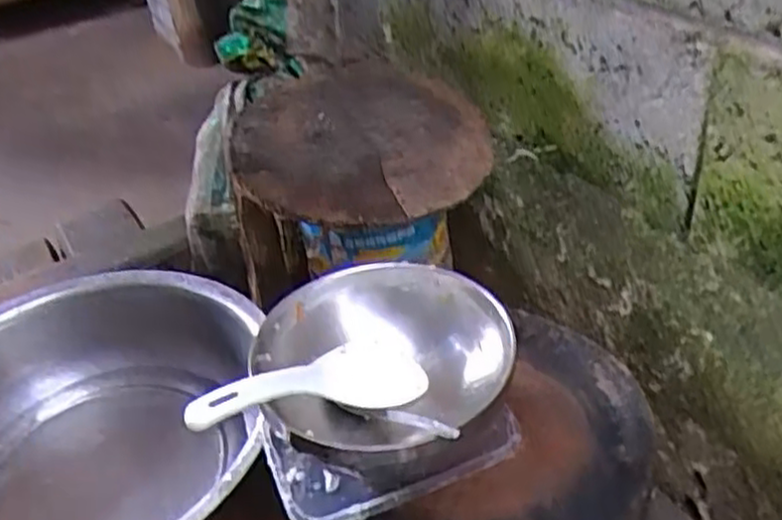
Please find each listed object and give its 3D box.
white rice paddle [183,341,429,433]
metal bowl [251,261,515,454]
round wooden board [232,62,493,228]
[{"bbox_3d":[-0.054,0.080,0.501,0.173,0.036,0.061,-1,25,-45],"label":"white rice paddle"},{"bbox_3d":[-0.007,0.077,0.518,0.156,0.067,0.166,-5,37,4],"label":"metal bowl"},{"bbox_3d":[-0.030,-0.123,0.734,0.233,0.035,0.261,-1,45,4],"label":"round wooden board"}]

